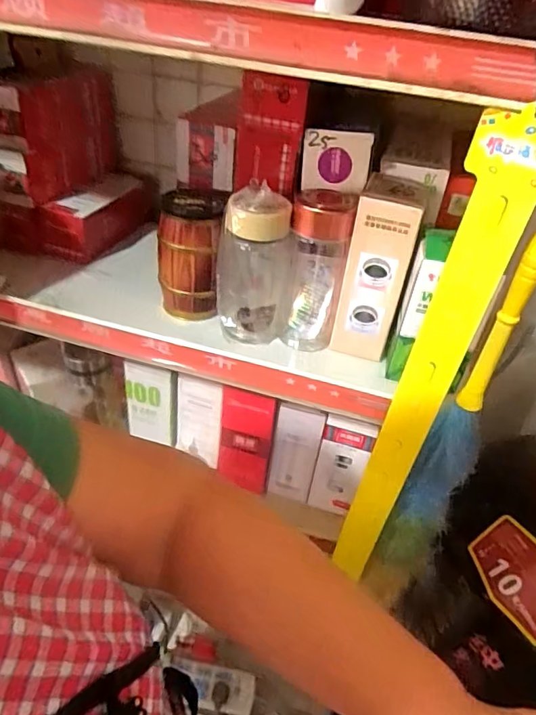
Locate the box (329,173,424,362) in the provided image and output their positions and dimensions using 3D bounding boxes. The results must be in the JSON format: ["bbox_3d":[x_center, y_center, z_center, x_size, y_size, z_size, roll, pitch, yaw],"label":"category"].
[{"bbox_3d":[0.112,-0.094,0.554,0.066,0.184,0.060,12,40,5],"label":"box"}]

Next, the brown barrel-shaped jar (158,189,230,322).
[{"bbox_3d":[-0.090,-0.121,0.602,0.069,0.130,0.078,6,39,-2],"label":"brown barrel-shaped jar"}]

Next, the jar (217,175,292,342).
[{"bbox_3d":[-0.012,-0.110,0.574,0.083,0.177,0.093,6,39,-2],"label":"jar"}]

